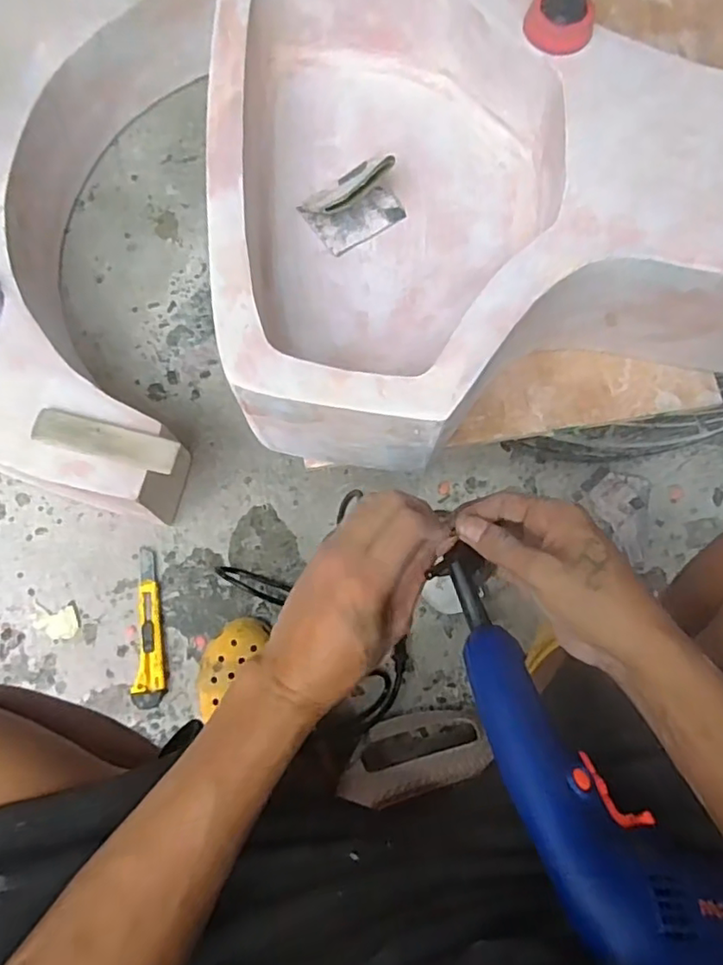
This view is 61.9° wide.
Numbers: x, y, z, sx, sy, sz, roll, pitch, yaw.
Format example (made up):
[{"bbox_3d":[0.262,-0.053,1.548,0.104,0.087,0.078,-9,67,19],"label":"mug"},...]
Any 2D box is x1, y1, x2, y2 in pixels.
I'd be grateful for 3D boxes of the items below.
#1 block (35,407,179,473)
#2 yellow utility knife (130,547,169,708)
[{"bbox_3d":[-0.269,-0.044,0.635,0.153,0.013,0.037,15,77,3],"label":"block"},{"bbox_3d":[-0.254,0.170,0.718,0.039,0.009,0.181,-8,76,-1],"label":"yellow utility knife"}]

